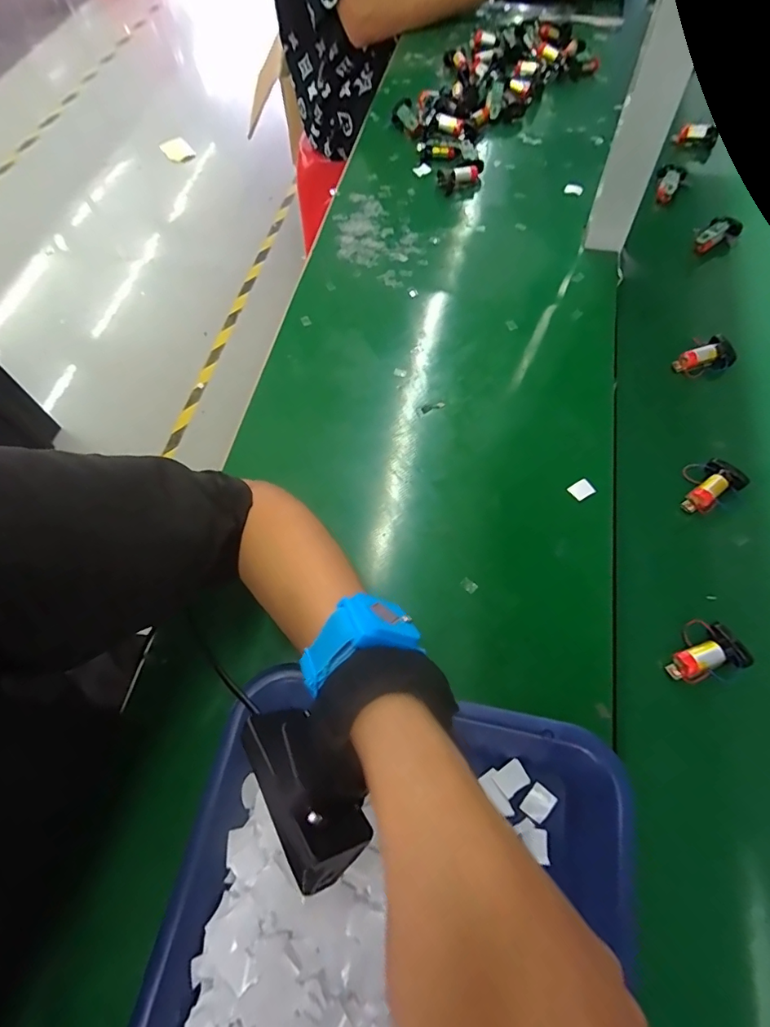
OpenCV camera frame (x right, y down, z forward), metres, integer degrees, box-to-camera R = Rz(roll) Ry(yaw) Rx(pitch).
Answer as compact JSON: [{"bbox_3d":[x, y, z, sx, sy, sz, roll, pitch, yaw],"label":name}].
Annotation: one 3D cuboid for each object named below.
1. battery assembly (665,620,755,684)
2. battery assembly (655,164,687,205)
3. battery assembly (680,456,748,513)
[{"bbox_3d":[0.228,0.100,0.340,0.050,0.018,0.040,-31,66,-11],"label":"battery assembly"},{"bbox_3d":[0.340,-0.396,0.570,0.030,0.014,0.052,23,79,8],"label":"battery assembly"},{"bbox_3d":[0.270,-0.025,0.400,0.048,0.019,0.039,-31,66,-11],"label":"battery assembly"}]

